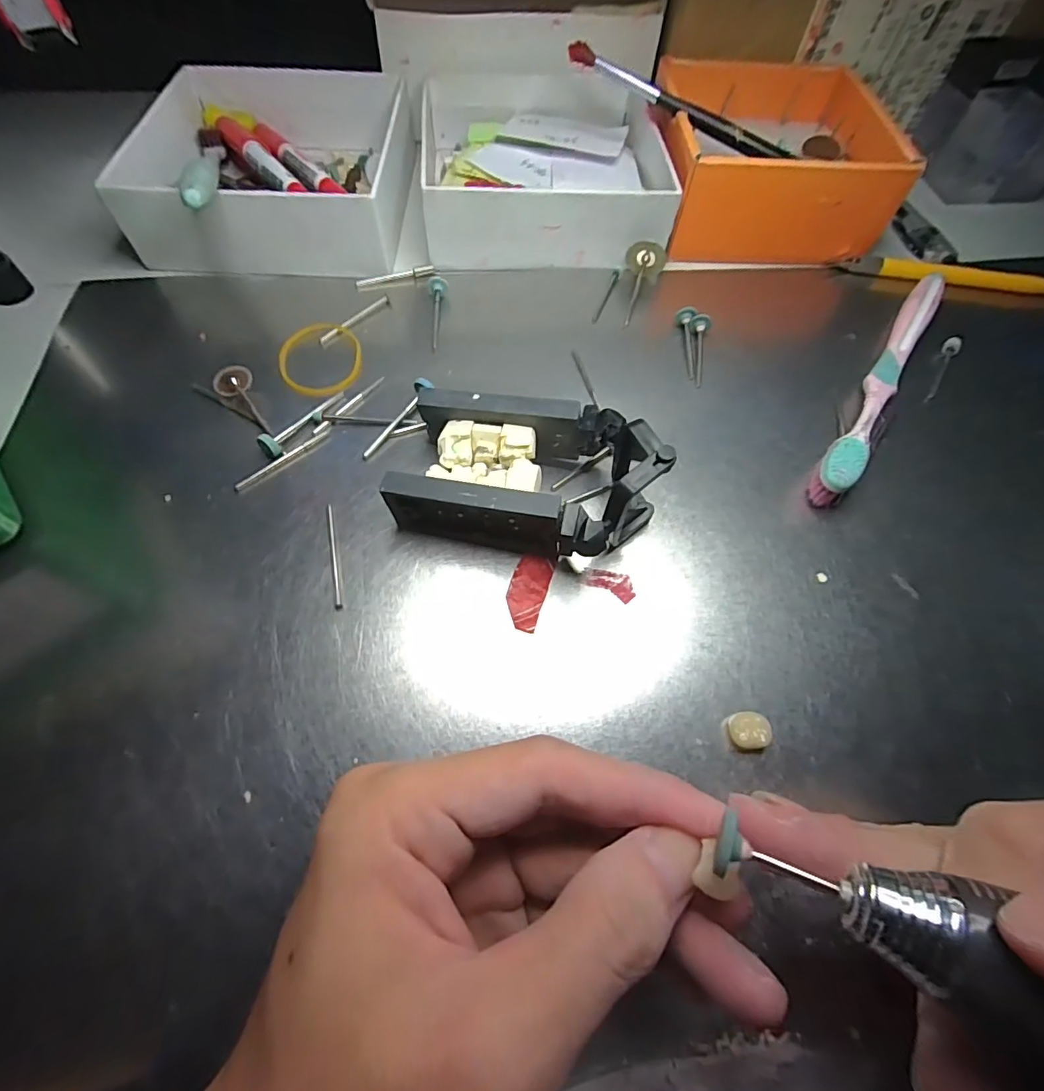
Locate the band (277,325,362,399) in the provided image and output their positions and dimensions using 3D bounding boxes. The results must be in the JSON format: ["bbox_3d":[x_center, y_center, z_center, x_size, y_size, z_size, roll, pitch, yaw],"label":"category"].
[{"bbox_3d":[-0.096,-0.090,0.240,0.037,0.004,0.048,-3,62,-4],"label":"band"}]

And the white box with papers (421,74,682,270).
[{"bbox_3d":[0.010,-0.223,0.297,0.136,0.036,0.137,-2,62,-3],"label":"white box with papers"}]

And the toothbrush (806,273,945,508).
[{"bbox_3d":[0.172,-0.083,0.237,0.015,0.018,0.178,33,65,14],"label":"toothbrush"}]

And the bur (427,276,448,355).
[{"bbox_3d":[-0.043,-0.116,0.257,0.009,0.006,0.044,-1,77,-2],"label":"bur"}]

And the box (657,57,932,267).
[{"bbox_3d":[0.137,-0.227,0.295,0.124,0.048,0.127,-4,62,-5],"label":"box"}]

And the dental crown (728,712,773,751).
[{"bbox_3d":[0.074,0.060,0.165,0.012,0.006,0.011,1,63,-1],"label":"dental crown"}]

